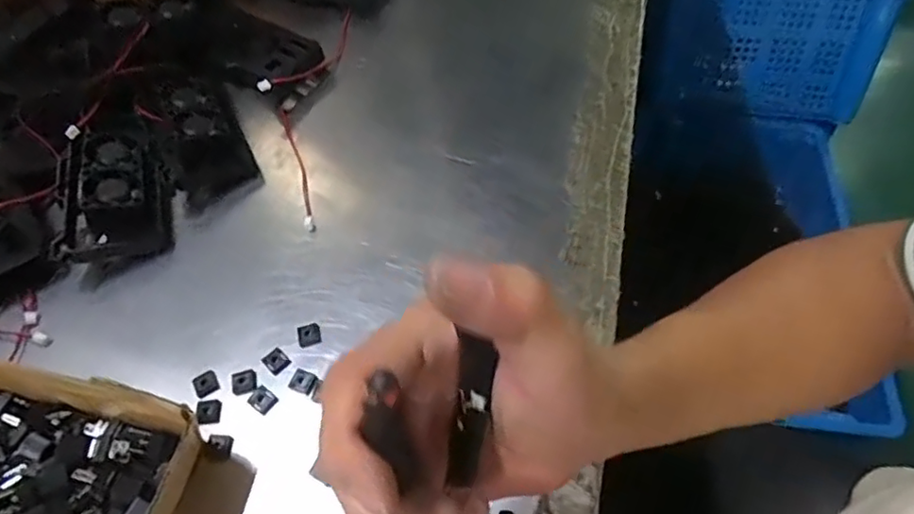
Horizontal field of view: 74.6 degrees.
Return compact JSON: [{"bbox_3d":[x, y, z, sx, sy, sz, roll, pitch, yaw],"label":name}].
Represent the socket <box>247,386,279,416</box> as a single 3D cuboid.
[{"bbox_3d":[-0.116,0.086,0.359,0.015,0.004,0.013,35,65,24],"label":"socket"}]

